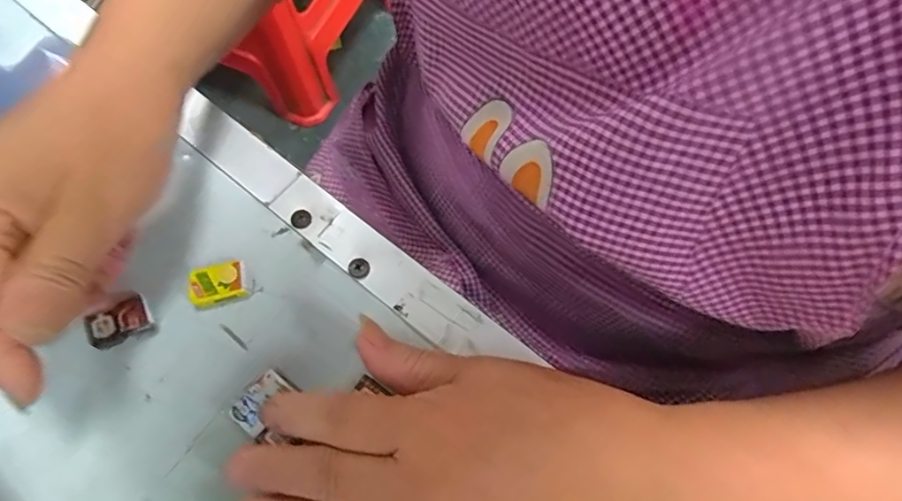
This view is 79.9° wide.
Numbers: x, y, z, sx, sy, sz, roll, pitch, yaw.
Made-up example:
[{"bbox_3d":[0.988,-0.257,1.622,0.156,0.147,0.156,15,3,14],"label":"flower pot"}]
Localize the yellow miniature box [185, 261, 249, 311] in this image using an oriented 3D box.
[{"bbox_3d":[-0.107,0.016,0.249,0.027,0.008,0.017,-16,69,-4],"label":"yellow miniature box"}]

